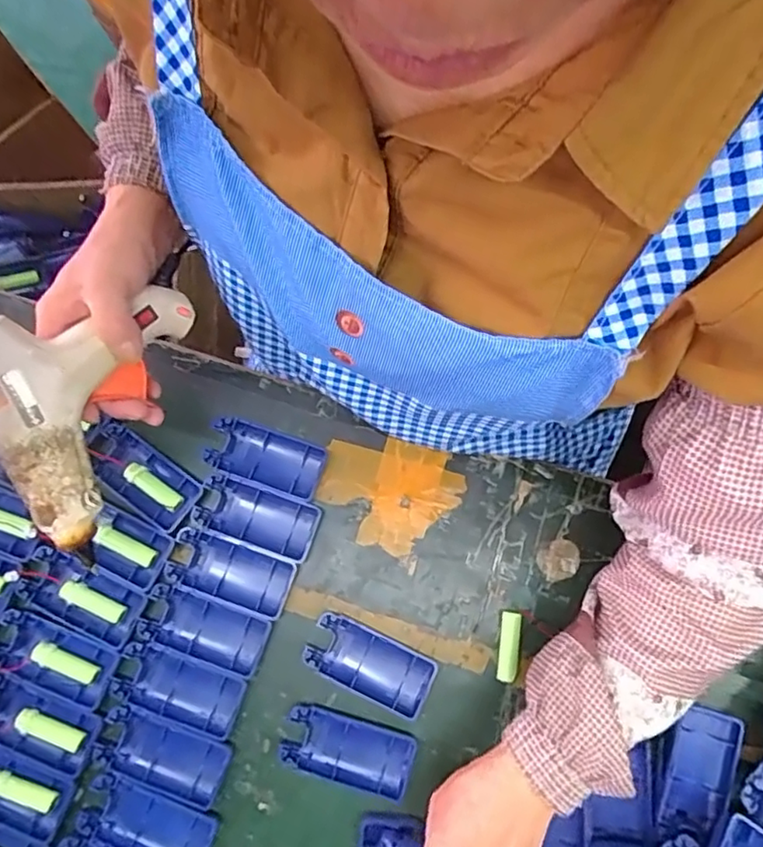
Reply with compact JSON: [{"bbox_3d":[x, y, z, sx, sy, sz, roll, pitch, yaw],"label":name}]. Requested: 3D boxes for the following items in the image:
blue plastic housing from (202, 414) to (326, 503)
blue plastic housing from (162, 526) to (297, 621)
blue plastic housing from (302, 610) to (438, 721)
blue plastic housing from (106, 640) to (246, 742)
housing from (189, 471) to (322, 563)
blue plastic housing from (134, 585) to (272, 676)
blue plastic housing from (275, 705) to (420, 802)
[{"bbox_3d":[-0.091,0.027,0.485,0.090,0.015,0.044,18,82,4],"label":"blue plastic housing"},{"bbox_3d":[-0.116,0.114,0.467,0.093,0.013,0.045,19,82,4],"label":"blue plastic housing"},{"bbox_3d":[-0.008,0.180,0.457,0.094,0.014,0.045,25,82,5],"label":"blue plastic housing"},{"bbox_3d":[-0.150,0.196,0.453,0.093,0.013,0.047,20,82,4],"label":"blue plastic housing"},{"bbox_3d":[-0.097,0.072,0.475,0.092,0.014,0.045,19,82,4],"label":"housing"},{"bbox_3d":[-0.133,0.155,0.460,0.092,0.013,0.042,18,82,4],"label":"blue plastic housing"},{"bbox_3d":[-0.025,0.239,0.445,0.093,0.014,0.048,16,82,3],"label":"blue plastic housing"}]

